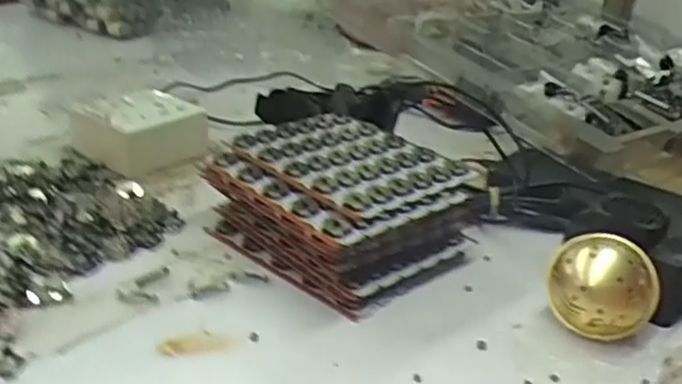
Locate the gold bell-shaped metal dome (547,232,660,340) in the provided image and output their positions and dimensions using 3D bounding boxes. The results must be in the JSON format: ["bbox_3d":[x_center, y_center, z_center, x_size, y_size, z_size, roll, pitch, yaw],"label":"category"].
[{"bbox_3d":[0.152,0.059,0.404,0.060,0.055,0.047,17,28,25],"label":"gold bell-shaped metal dome"}]

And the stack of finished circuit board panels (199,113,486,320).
[{"bbox_3d":[-0.001,0.008,0.475,0.133,0.065,0.149,-18,33,-39],"label":"stack of finished circuit board panels"}]

